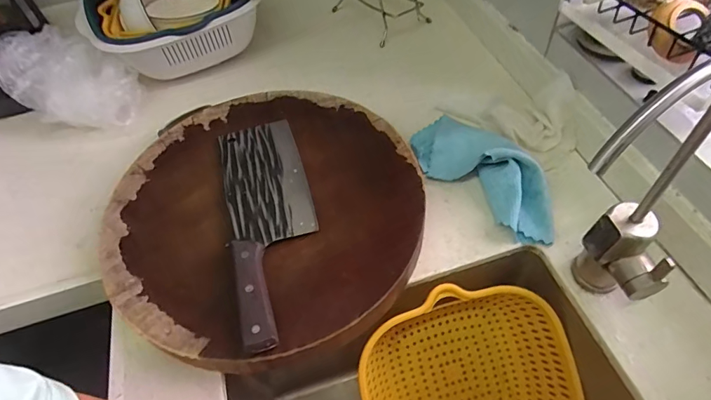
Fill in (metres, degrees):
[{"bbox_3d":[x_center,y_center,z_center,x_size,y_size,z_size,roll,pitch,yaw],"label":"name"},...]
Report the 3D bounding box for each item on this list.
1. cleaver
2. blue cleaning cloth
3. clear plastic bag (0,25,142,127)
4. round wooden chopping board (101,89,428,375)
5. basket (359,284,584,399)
[{"bbox_3d":[-0.095,0.013,0.470,0.095,0.027,0.291,-15,56,-6],"label":"cleaver"},{"bbox_3d":[0.154,-0.044,0.514,0.092,0.059,0.213,-38,58,-20],"label":"blue cleaning cloth"},{"bbox_3d":[-0.415,-0.184,0.633,0.163,0.103,0.107,4,54,10],"label":"clear plastic bag"},{"bbox_3d":[-0.106,0.003,0.501,0.344,0.062,0.365,-2,55,3],"label":"round wooden chopping board"},{"bbox_3d":[0.132,0.224,0.514,0.239,0.095,0.252,-12,88,-1],"label":"basket"}]

